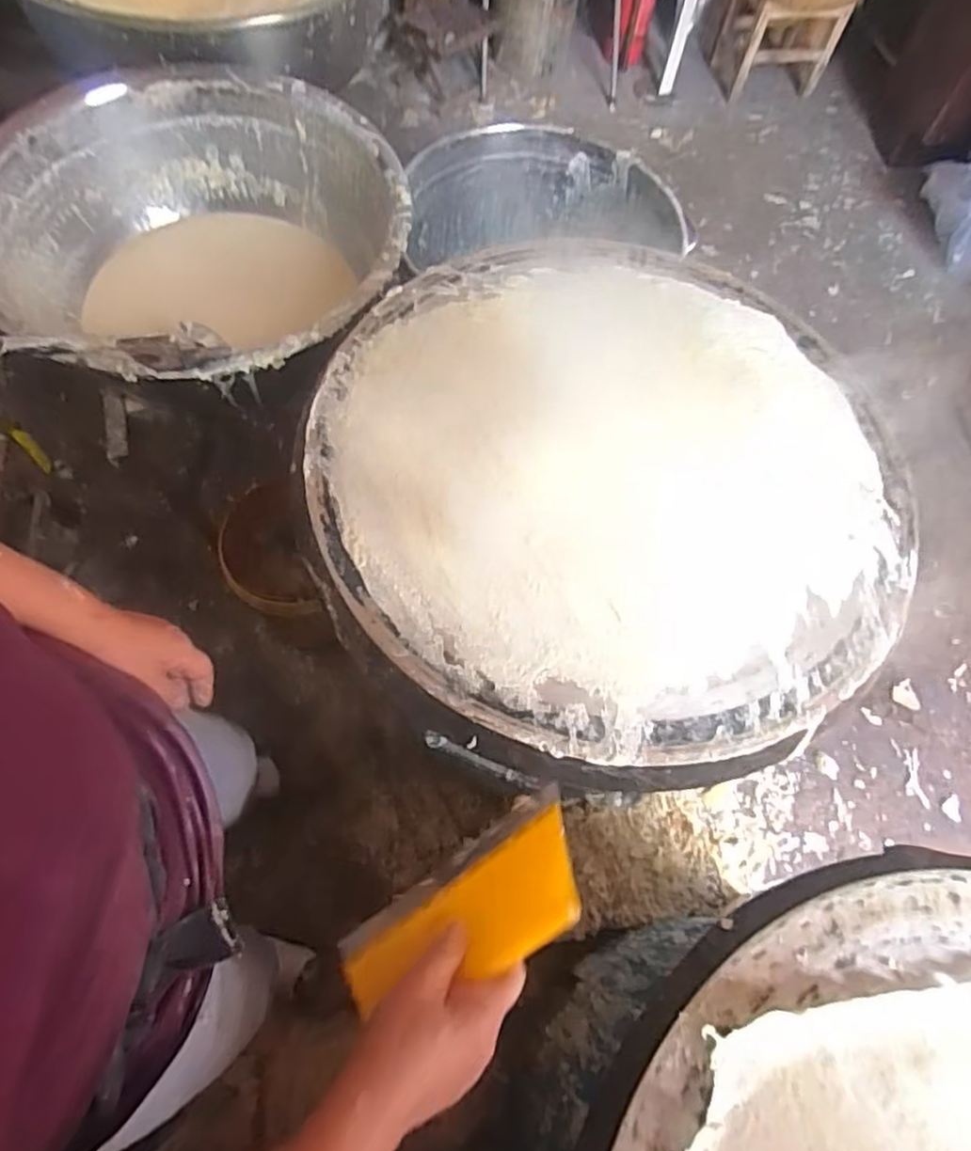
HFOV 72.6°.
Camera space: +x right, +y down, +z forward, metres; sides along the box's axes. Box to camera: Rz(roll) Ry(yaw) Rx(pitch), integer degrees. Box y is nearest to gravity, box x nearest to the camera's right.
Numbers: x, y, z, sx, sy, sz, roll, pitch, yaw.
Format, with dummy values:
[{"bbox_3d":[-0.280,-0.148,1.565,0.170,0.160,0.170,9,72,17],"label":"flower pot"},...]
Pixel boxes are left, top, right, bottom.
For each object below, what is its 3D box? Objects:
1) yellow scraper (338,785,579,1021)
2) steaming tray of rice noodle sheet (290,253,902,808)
[{"bbox_3d":[-0.013,0.235,0.459,0.191,0.126,0.017,-34,103,-9],"label":"yellow scraper"},{"bbox_3d":[0.134,-0.113,0.692,0.632,0.043,0.592,-39,72,-19],"label":"steaming tray of rice noodle sheet"}]

